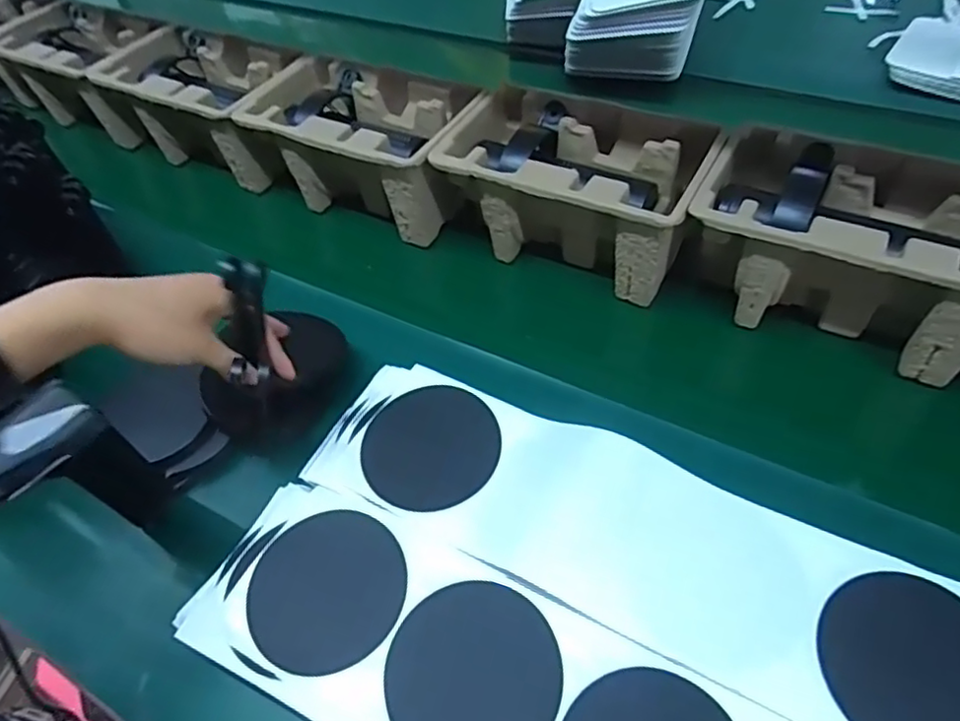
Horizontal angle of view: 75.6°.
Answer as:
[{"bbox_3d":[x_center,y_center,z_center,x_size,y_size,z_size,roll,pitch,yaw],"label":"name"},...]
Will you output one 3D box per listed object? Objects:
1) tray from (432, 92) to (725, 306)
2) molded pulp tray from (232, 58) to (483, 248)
[{"bbox_3d":[0.086,-0.156,0.575,0.226,0.104,0.140,21,57,23],"label":"tray"},{"bbox_3d":[-0.121,-0.224,0.653,0.229,0.103,0.142,19,56,21],"label":"molded pulp tray"}]

